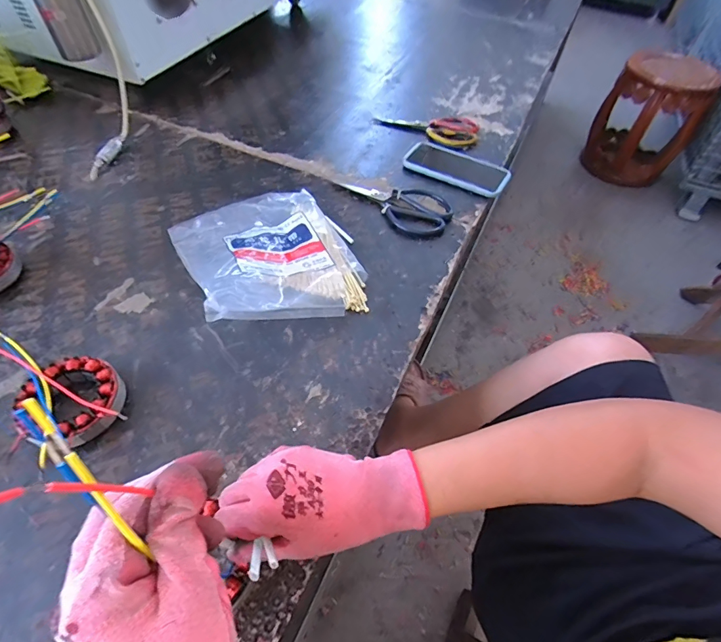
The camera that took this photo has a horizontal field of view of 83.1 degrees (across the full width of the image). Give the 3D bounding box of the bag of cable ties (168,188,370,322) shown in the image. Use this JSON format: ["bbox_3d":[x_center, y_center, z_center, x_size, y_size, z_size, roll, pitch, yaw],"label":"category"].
[{"bbox_3d":[-0.115,-0.096,0.508,0.196,0.070,0.247,-23,58,-19],"label":"bag of cable ties"}]

